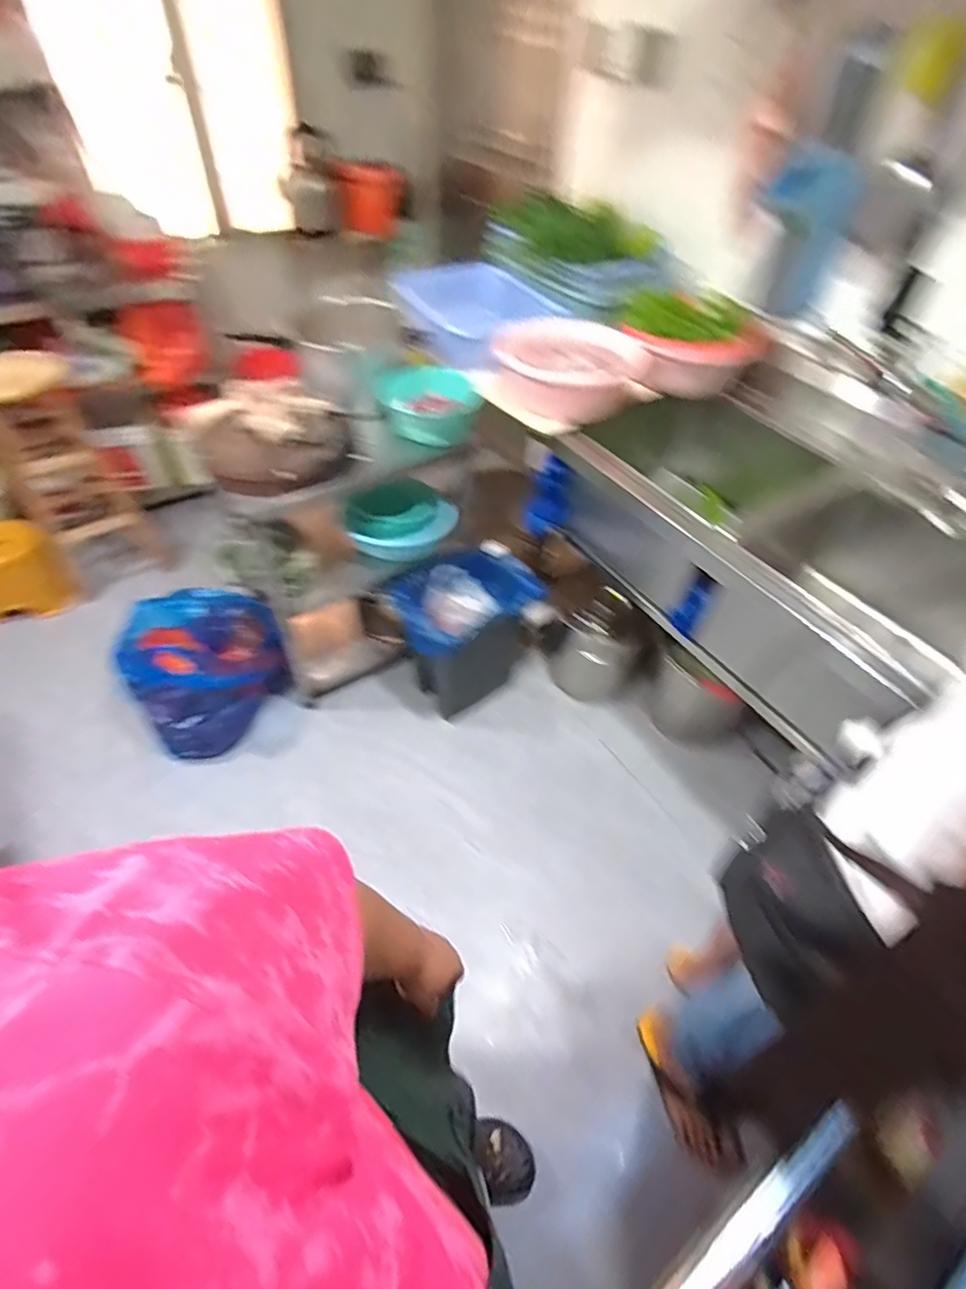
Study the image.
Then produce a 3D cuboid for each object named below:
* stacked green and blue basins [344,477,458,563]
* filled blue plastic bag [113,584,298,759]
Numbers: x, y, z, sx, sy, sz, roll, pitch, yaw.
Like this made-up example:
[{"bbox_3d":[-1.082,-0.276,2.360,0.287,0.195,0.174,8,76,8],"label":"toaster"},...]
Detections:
[{"bbox_3d":[-0.237,-0.353,1.590,0.290,0.099,0.290,1,49,-1],"label":"stacked green and blue basins"},{"bbox_3d":[-0.777,0.025,1.600,0.365,0.320,0.421,-28,56,-24],"label":"filled blue plastic bag"}]

